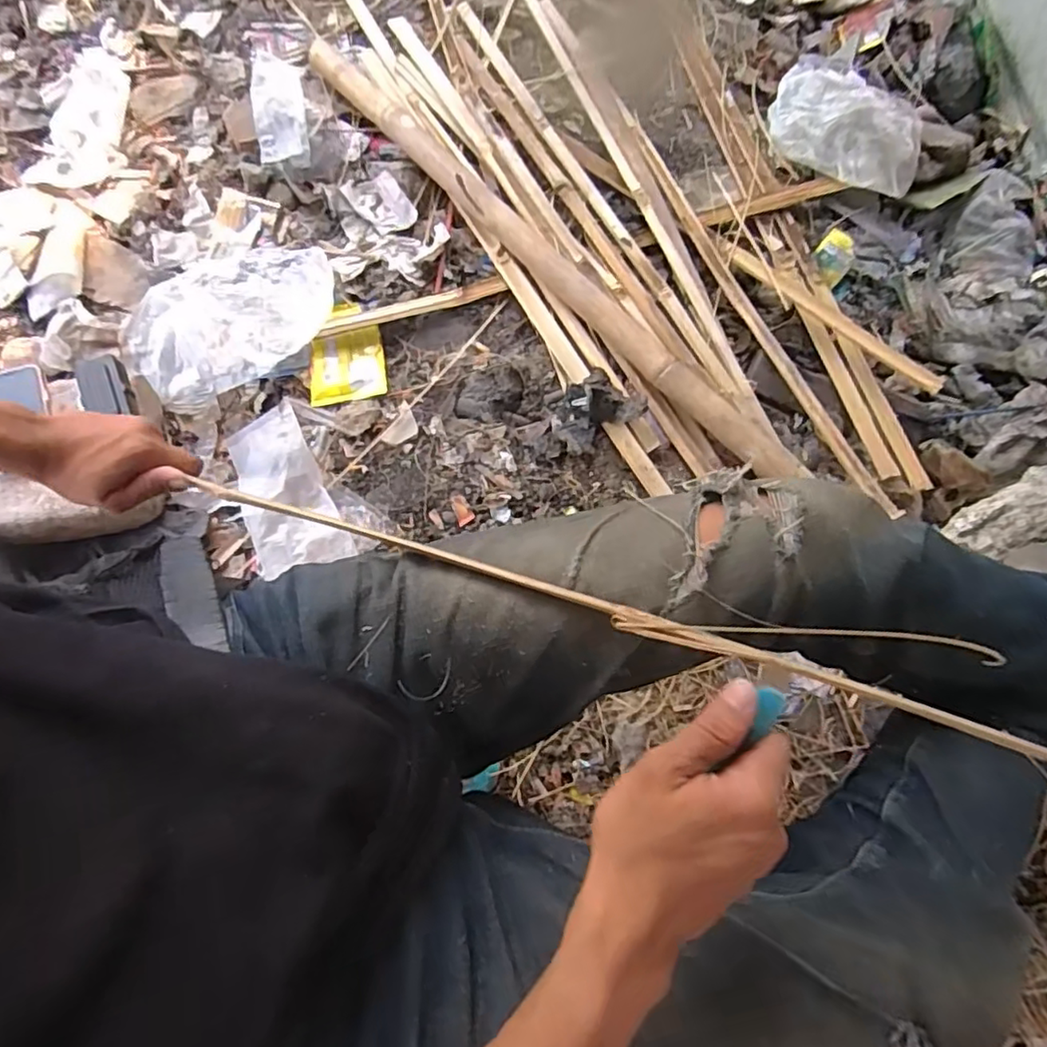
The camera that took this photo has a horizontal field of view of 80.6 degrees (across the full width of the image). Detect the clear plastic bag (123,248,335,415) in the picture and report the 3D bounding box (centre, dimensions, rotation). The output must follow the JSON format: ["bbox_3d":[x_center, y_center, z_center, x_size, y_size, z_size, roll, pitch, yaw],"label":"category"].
[{"bbox_3d":[-0.395,-0.283,0.843,0.292,0.040,0.204,-30,79,-10],"label":"clear plastic bag"}]

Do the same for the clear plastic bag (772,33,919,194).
[{"bbox_3d":[0.469,-0.619,0.924,0.185,0.066,0.283,-11,76,-6],"label":"clear plastic bag"}]

